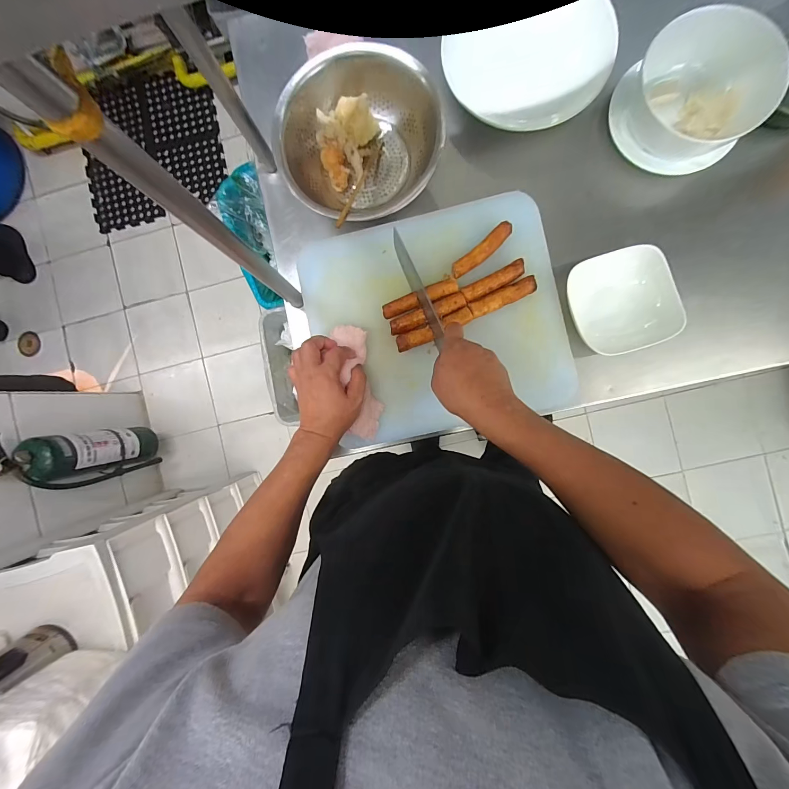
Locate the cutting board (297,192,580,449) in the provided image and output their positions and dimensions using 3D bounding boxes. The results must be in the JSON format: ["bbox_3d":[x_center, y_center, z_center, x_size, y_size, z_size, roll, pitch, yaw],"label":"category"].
[{"bbox_3d":[0.065,-0.114,0.538,0.381,0.029,0.340,-13,91,6],"label":"cutting board"}]

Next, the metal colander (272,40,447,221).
[{"bbox_3d":[-0.061,-0.383,0.509,0.228,0.096,0.198,-44,87,3],"label":"metal colander"}]

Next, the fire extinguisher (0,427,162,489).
[{"bbox_3d":[-0.991,0.200,1.089,0.141,0.456,0.170,-16,89,4],"label":"fire extinguisher"}]

